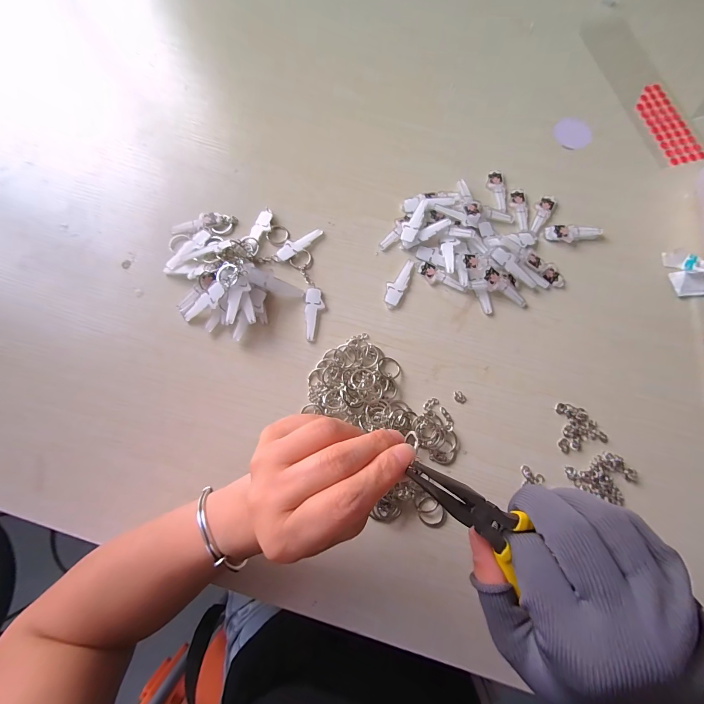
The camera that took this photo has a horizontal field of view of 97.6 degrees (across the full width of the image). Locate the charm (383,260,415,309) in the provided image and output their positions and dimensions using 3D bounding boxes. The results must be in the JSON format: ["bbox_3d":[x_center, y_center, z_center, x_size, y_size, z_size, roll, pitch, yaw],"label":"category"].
[{"bbox_3d":[0.052,-0.077,0.342,0.020,0.004,0.062,25,78,6],"label":"charm"}]

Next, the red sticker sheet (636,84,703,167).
[{"bbox_3d":[0.414,-0.301,0.405,0.049,0.006,0.128,-12,77,-3],"label":"red sticker sheet"}]

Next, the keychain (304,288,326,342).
[{"bbox_3d":[-0.041,-0.041,0.332,0.019,0.004,0.058,0,76,0],"label":"keychain"}]

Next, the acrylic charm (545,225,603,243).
[{"bbox_3d":[0.257,-0.137,0.358,0.061,0.007,0.021,7,76,2],"label":"acrylic charm"}]

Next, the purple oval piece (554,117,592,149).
[{"bbox_3d":[0.289,-0.286,0.400,0.047,0.004,0.049,31,78,7],"label":"purple oval piece"}]

